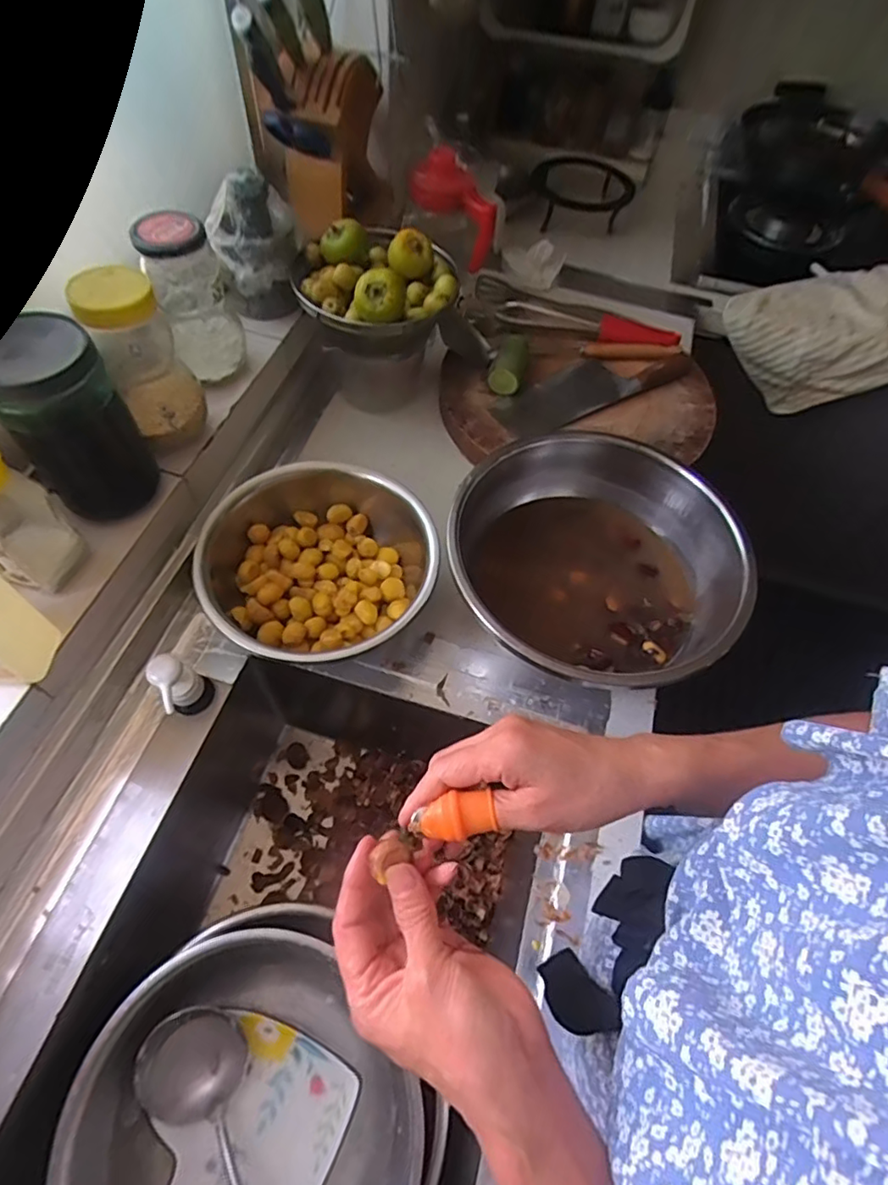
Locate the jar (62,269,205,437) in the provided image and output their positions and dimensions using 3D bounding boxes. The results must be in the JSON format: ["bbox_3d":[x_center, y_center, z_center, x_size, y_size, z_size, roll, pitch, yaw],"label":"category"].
[{"bbox_3d":[-0.293,-0.229,0.560,0.076,0.151,0.071,2,58,-3],"label":"jar"}]

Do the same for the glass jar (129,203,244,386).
[{"bbox_3d":[-0.269,-0.318,0.620,0.075,0.146,0.078,2,58,-3],"label":"glass jar"}]

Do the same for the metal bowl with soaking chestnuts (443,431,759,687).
[{"bbox_3d":[0.155,-0.033,0.626,0.297,0.103,0.289,-9,59,-9],"label":"metal bowl with soaking chestnuts"}]

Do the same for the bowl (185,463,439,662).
[{"bbox_3d":[-0.140,-0.036,0.630,0.236,0.100,0.256,2,58,-3],"label":"bowl"}]

